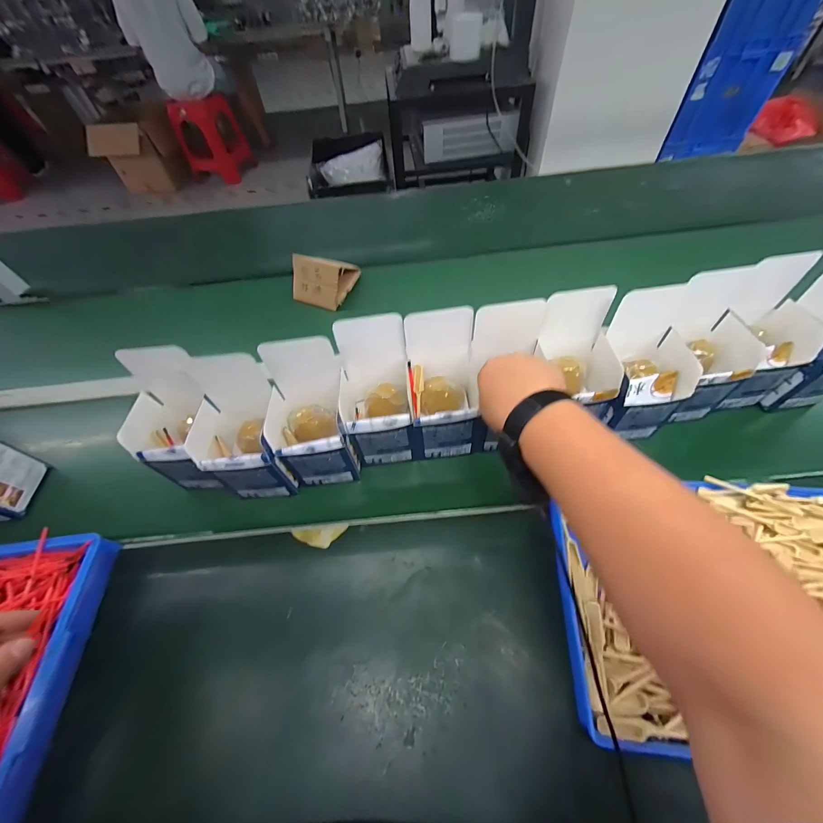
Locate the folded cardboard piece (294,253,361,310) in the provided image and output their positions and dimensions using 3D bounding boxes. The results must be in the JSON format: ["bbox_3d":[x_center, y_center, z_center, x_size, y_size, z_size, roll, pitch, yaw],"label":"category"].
[{"bbox_3d":[-0.171,-0.270,0.685,0.096,0.075,0.099,21,61,18],"label":"folded cardboard piece"}]

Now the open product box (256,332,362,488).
[{"bbox_3d":[-0.122,-0.001,0.425,0.090,0.157,0.110,-7,56,1],"label":"open product box"}]

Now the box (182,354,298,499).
[{"bbox_3d":[-0.204,0.023,0.430,0.087,0.143,0.117,-5,56,1],"label":"box"}]

